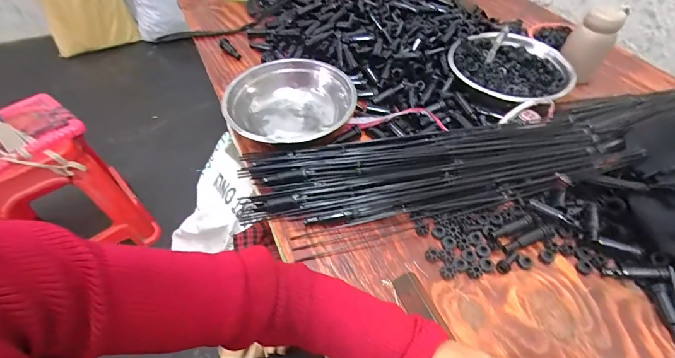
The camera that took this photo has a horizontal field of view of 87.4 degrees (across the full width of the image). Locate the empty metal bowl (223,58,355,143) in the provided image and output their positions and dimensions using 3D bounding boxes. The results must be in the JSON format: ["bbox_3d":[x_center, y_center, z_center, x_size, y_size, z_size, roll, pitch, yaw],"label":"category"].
[{"bbox_3d":[-0.082,-0.130,0.630,0.207,0.087,0.192,1,49,-1],"label":"empty metal bowl"}]

